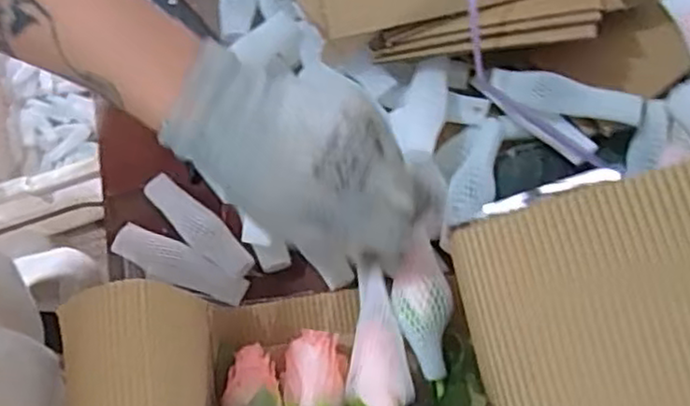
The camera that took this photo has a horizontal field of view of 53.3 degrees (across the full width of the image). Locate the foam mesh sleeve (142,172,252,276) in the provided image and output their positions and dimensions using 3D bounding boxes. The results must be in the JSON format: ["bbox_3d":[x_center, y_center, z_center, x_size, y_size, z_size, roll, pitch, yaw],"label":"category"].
[{"bbox_3d":[-0.099,0.015,0.459,0.093,0.010,0.026,43,80,11],"label":"foam mesh sleeve"}]

